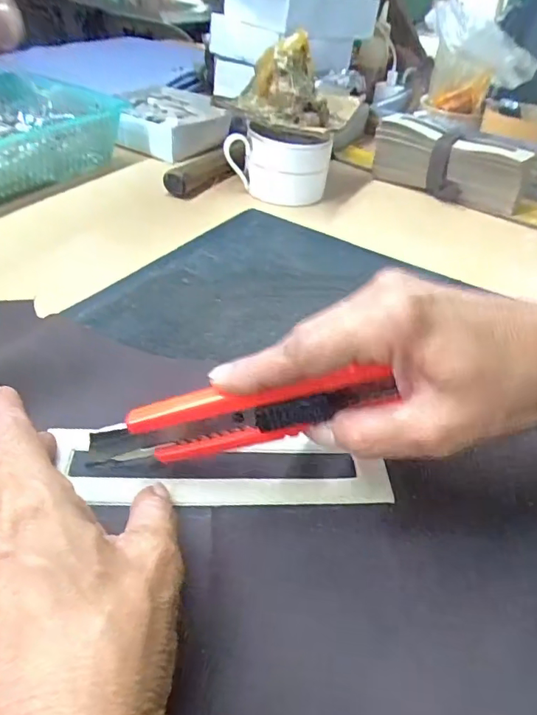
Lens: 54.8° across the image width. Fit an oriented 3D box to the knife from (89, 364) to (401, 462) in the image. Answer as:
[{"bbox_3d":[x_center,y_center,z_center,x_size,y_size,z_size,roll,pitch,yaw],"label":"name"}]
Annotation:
[{"bbox_3d":[-0.013,0.025,0.218,0.128,0.025,0.015,-13,40,7],"label":"knife"}]

